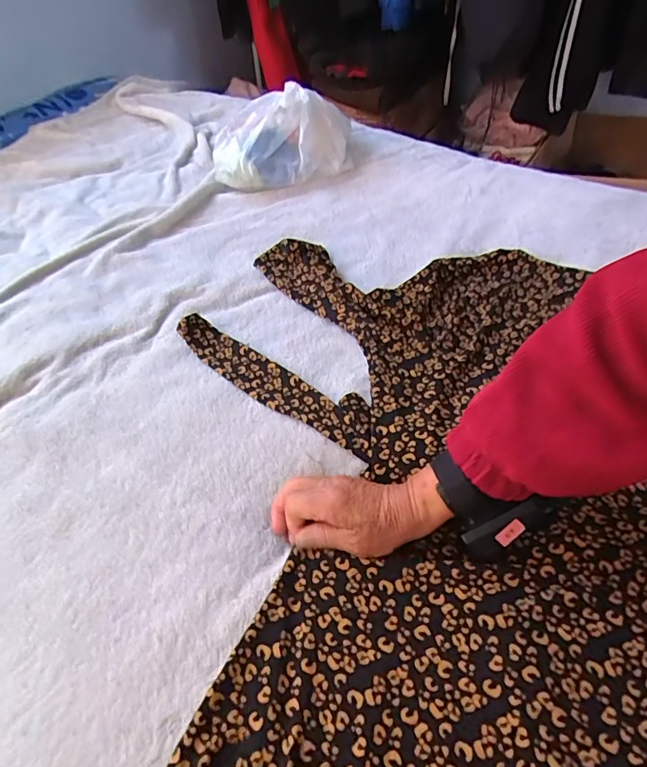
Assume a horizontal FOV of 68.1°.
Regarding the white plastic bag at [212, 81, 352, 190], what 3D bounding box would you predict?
[{"bbox_3d":[-0.071,-0.441,0.856,0.240,0.122,0.184,-3,49,0],"label":"white plastic bag"}]

